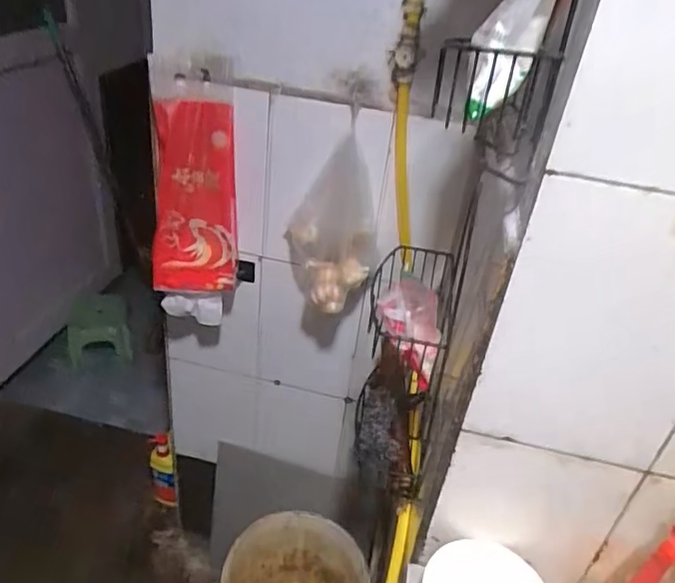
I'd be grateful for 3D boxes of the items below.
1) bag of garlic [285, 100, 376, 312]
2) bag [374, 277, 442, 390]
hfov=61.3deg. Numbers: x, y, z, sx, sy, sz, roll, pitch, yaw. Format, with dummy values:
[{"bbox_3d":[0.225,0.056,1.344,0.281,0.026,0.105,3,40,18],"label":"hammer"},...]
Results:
[{"bbox_3d":[-0.004,-0.116,0.918,0.099,0.259,0.126,-14,37,-30],"label":"bag of garlic"},{"bbox_3d":[0.084,0.051,0.694,0.076,0.109,0.073,9,32,4],"label":"bag"}]

